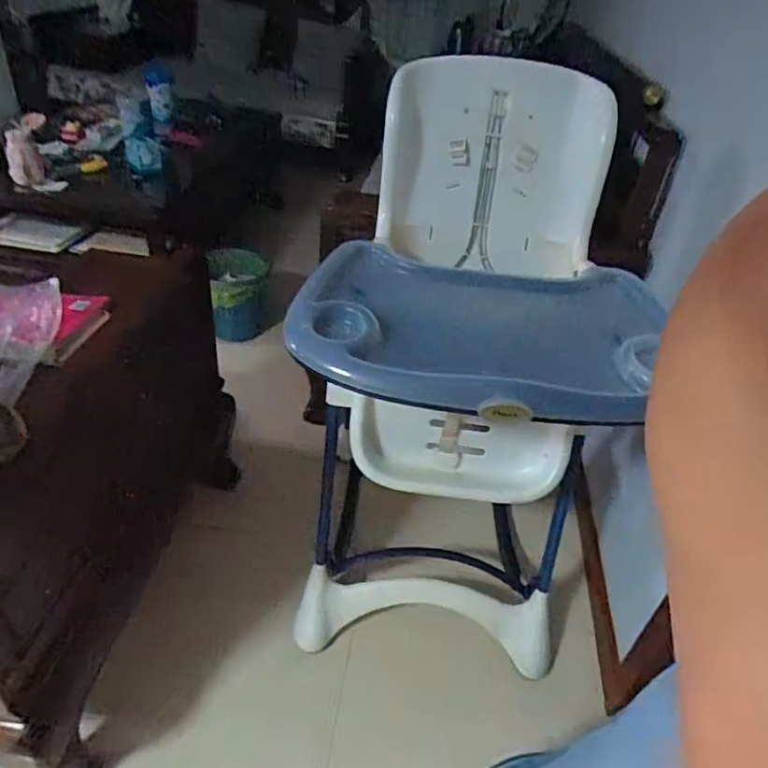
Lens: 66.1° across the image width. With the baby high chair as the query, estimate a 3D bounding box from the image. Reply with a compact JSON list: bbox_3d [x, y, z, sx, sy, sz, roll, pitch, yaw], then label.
[{"bbox_3d":[0.154,0.026,1.126,0.528,1.011,0.663,8,37,5],"label":"baby high chair"}]

